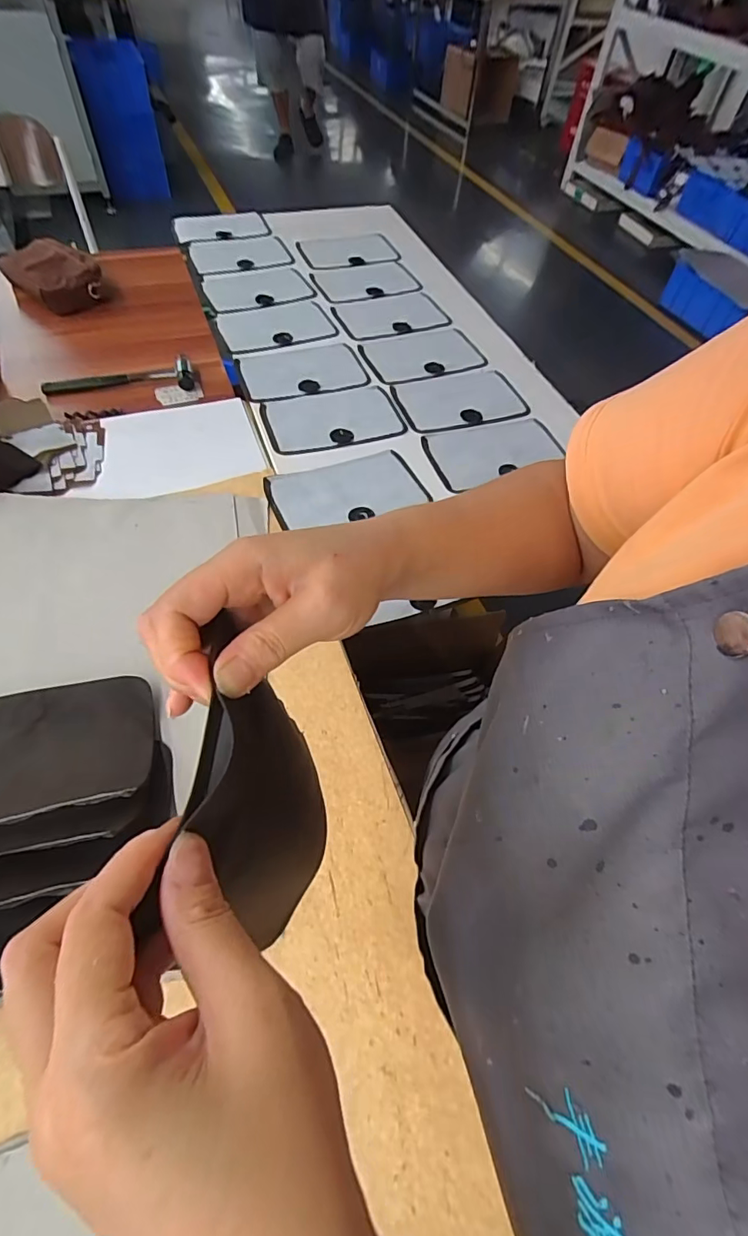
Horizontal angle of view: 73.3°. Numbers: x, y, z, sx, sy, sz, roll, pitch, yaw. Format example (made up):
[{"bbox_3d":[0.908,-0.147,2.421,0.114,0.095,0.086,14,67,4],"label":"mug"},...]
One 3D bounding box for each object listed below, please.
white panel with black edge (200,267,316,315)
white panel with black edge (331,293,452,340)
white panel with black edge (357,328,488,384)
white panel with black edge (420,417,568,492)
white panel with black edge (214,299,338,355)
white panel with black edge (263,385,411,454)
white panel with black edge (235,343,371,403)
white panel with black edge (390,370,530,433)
[{"bbox_3d":[-0.245,-0.700,1.070,0.217,0.012,0.152,-21,61,-17],"label":"white panel with black edge"},{"bbox_3d":[0.032,-0.621,1.029,0.211,0.012,0.134,-16,59,-14],"label":"white panel with black edge"},{"bbox_3d":[0.087,-0.503,0.959,0.219,0.011,0.141,-16,59,-14],"label":"white panel with black edge"},{"bbox_3d":[0.191,-0.270,0.816,0.216,0.018,0.125,-13,58,-12],"label":"white panel with black edge"},{"bbox_3d":[-0.192,-0.578,0.994,0.210,0.012,0.160,-19,60,-16],"label":"white panel with black edge"},{"bbox_3d":[-0.071,-0.335,0.842,0.220,0.009,0.142,-13,59,-13],"label":"white panel with black edge"},{"bbox_3d":[-0.130,-0.449,0.907,0.216,0.009,0.138,-15,59,-14],"label":"white panel with black edge"},{"bbox_3d":[0.146,-0.384,0.886,0.217,0.013,0.139,-14,59,-13],"label":"white panel with black edge"}]

